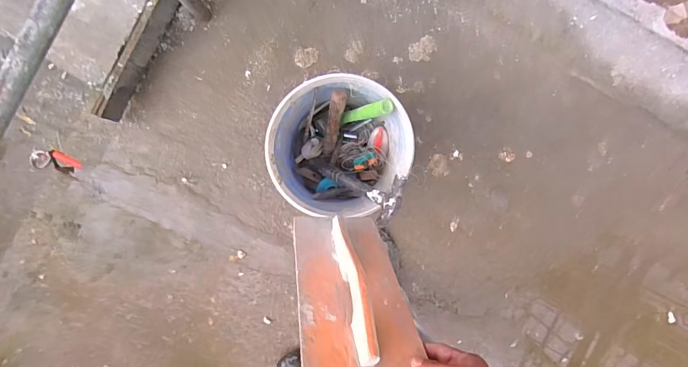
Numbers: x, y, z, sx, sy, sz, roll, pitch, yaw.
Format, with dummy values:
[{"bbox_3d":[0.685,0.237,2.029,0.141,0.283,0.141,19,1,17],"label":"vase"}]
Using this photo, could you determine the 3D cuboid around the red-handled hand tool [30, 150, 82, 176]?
[{"bbox_3d":[-0.832,-0.064,1.142,0.158,0.030,0.068,11,95,-2],"label":"red-handled hand tool"}]

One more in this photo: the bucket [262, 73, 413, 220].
[{"bbox_3d":[-0.011,-0.088,0.939,0.289,0.374,0.279,8,95,-2],"label":"bucket"}]

